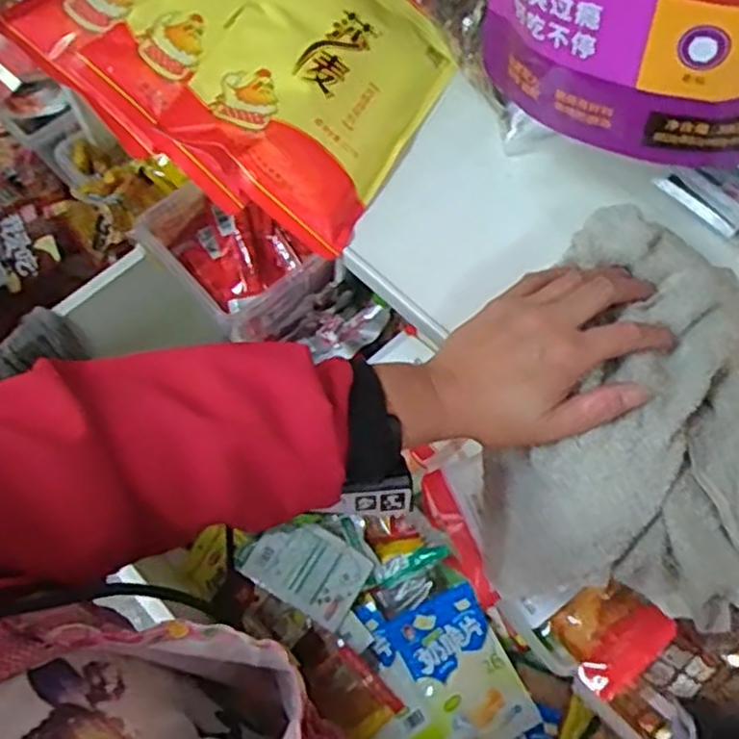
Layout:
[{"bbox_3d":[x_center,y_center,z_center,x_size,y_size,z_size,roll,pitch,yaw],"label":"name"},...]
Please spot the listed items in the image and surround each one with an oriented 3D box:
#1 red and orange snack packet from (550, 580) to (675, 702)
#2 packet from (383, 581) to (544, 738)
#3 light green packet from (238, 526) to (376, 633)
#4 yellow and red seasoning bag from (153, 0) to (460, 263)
[{"bbox_3d":[0.196,0.212,0.598,0.081,0.028,0.072,-44,67,7],"label":"red and orange snack packet"},{"bbox_3d":[0.143,0.487,1.182,0.174,0.040,0.243,-27,67,-11],"label":"packet"},{"bbox_3d":[-0.102,0.328,1.224,0.196,0.017,0.132,34,67,-5],"label":"light green packet"},{"bbox_3d":[-0.031,-0.202,0.514,0.146,0.041,0.211,34,70,-11],"label":"yellow and red seasoning bag"}]

